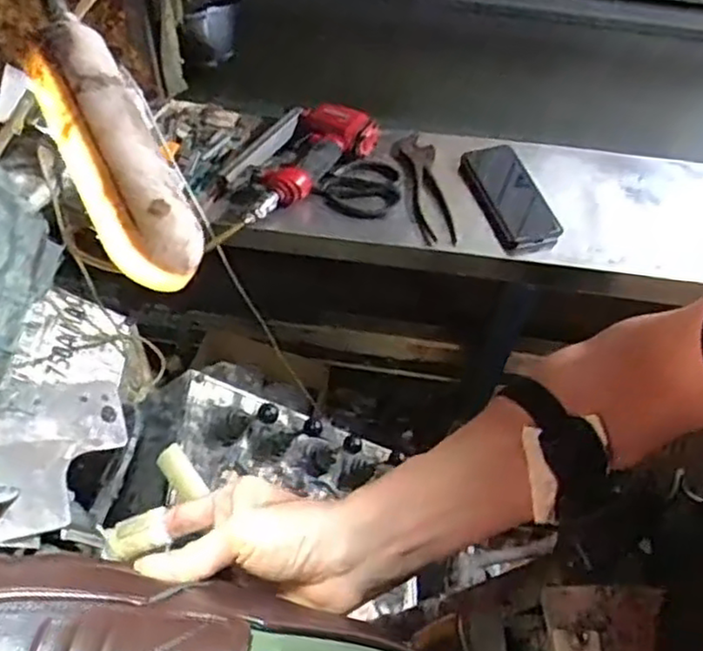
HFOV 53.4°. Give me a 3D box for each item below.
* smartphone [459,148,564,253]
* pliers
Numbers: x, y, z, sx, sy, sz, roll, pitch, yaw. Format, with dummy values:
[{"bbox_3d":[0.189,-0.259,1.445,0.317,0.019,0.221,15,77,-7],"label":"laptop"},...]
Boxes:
[{"bbox_3d":[0.223,-0.180,0.984,0.090,0.006,0.188,-20,69,-8],"label":"smartphone"},{"bbox_3d":[0.104,-0.198,1.007,0.059,0.029,0.207,-9,57,-10],"label":"pliers"}]

